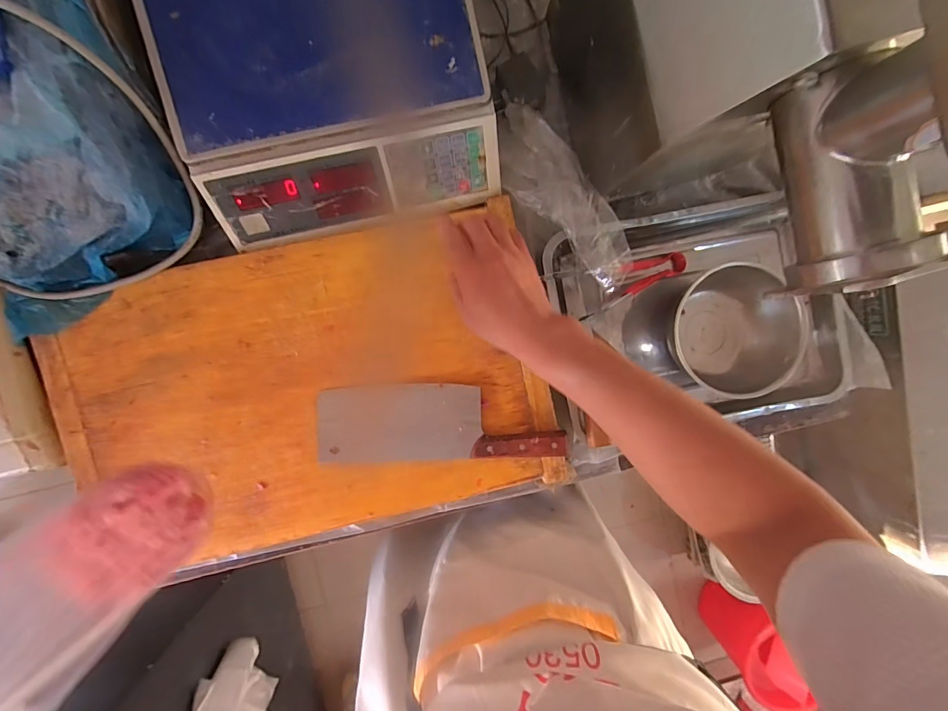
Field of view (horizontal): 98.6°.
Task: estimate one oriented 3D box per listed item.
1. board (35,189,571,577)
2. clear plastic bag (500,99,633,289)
[{"bbox_3d":[-0.194,0.054,0.503,0.560,0.032,0.372,-13,94,-3],"label":"board"},{"bbox_3d":[0.110,-0.193,0.500,0.080,0.051,0.234,-38,95,-1],"label":"clear plastic bag"}]

